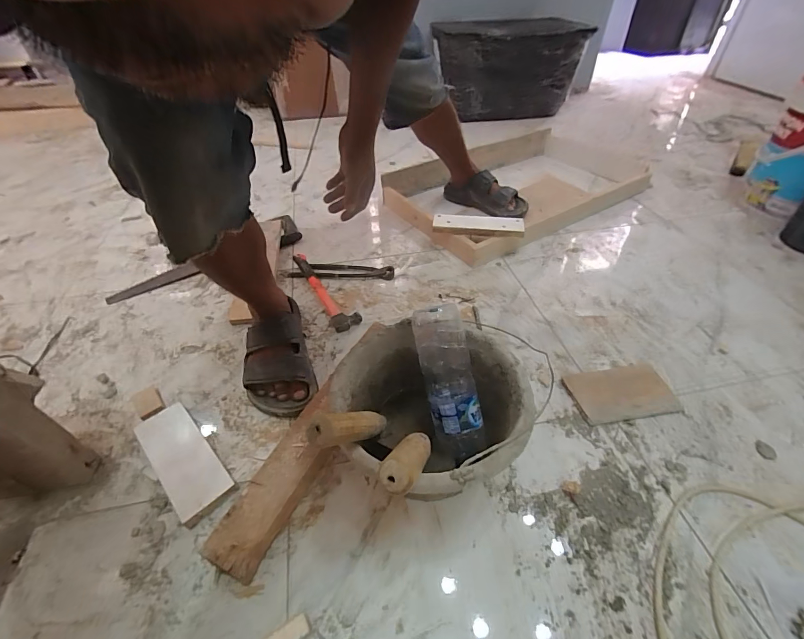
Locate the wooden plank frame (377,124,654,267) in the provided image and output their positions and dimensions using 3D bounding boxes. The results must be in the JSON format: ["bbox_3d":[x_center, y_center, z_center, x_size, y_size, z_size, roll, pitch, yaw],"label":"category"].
[{"bbox_3d":[0.309,-0.400,1.089,0.667,0.083,0.463,-27,50,-23],"label":"wooden plank frame"}]

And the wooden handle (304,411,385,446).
[{"bbox_3d":[-0.047,0.110,0.387,0.024,0.118,0.027,33,97,30],"label":"wooden handle"}]

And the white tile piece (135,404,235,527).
[{"bbox_3d":[-0.320,0.199,0.541,0.190,0.021,0.069,34,55,31],"label":"white tile piece"}]

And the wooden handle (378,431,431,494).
[{"bbox_3d":[0.009,0.128,0.351,0.030,0.025,0.103,14,4,15],"label":"wooden handle"}]

